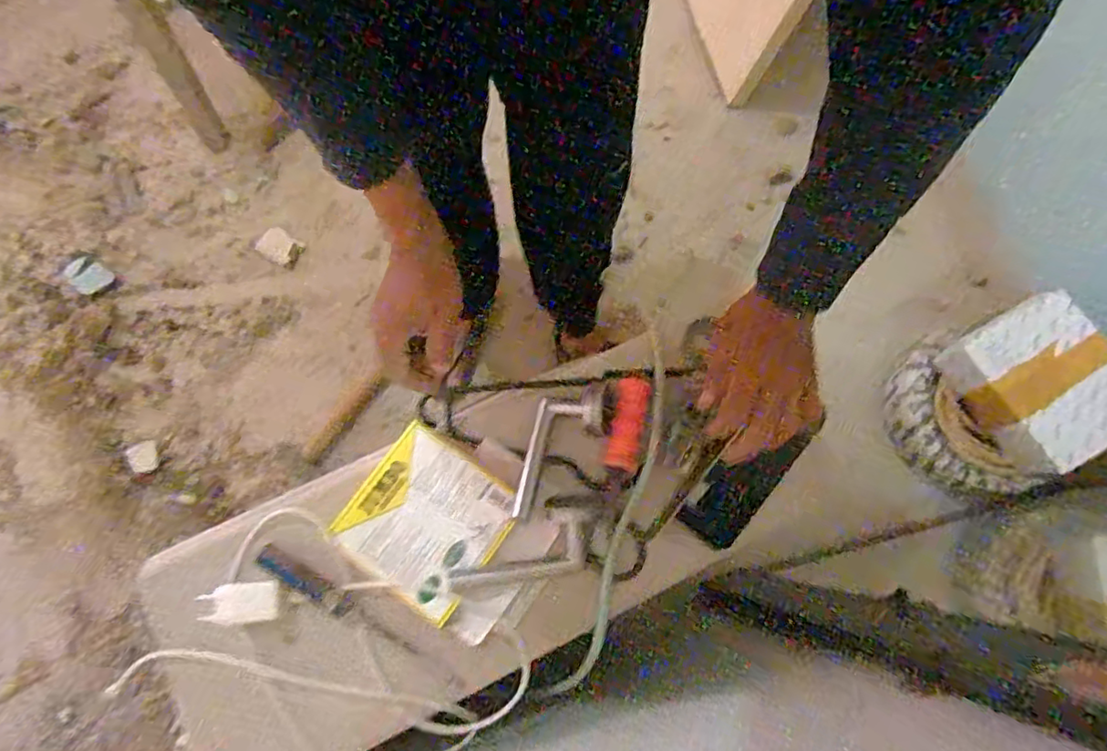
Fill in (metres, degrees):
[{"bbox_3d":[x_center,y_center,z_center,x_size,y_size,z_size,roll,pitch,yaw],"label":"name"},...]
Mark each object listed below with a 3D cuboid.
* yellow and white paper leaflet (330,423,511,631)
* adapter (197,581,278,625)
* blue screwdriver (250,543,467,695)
[{"bbox_3d":[-0.117,0.132,0.561,0.132,0.015,0.132,35,77,8],"label":"yellow and white paper leaflet"},{"bbox_3d":[-0.277,0.201,0.537,0.063,0.020,0.033,-5,75,-3],"label":"adapter"},{"bbox_3d":[-0.175,0.214,0.531,0.221,0.030,0.021,31,76,7],"label":"blue screwdriver"}]

